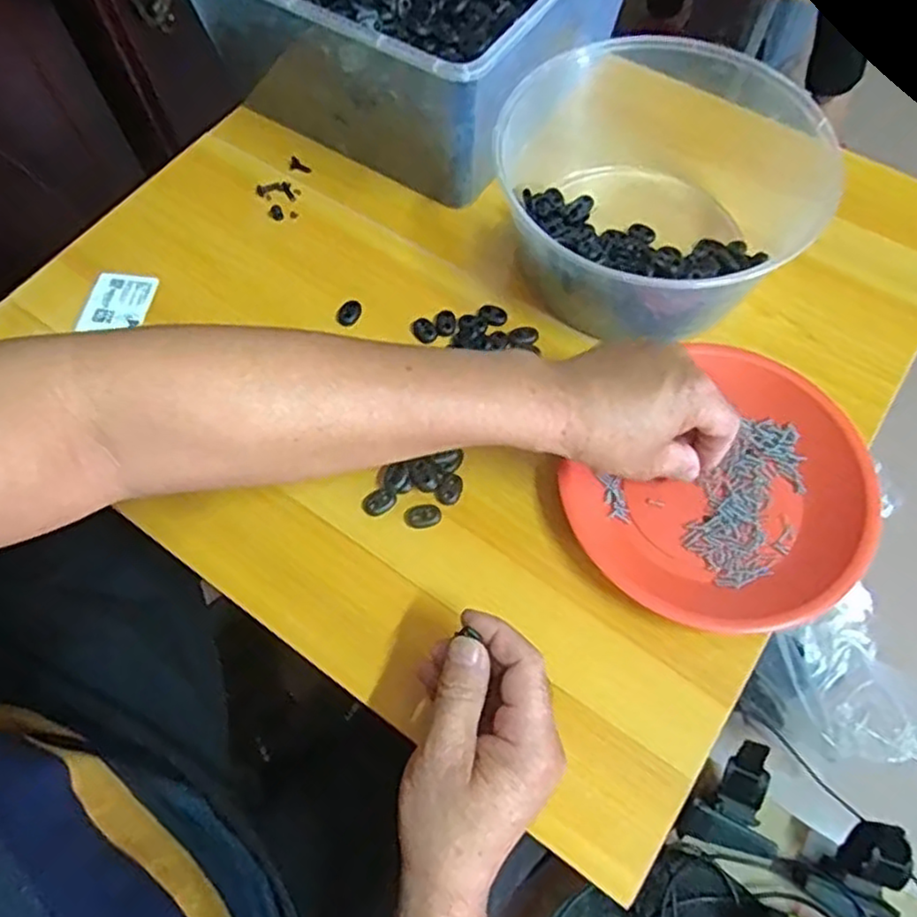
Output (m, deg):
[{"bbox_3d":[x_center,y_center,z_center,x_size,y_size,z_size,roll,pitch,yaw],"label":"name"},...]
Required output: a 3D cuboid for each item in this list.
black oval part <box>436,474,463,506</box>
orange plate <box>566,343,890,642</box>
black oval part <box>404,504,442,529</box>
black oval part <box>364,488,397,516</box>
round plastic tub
[{"bbox_3d":[-0.005,0.021,0.459,0.016,0.004,0.021,38,71,17],"label":"black oval part"},{"bbox_3d":[0.176,0.023,0.448,0.185,0.028,0.163,-36,70,-15],"label":"orange plate"},{"bbox_3d":[-0.023,0.038,0.454,0.024,0.004,0.016,-2,65,0],"label":"black oval part"},{"bbox_3d":[-0.053,0.028,0.456,0.020,0.005,0.017,-42,71,-17],"label":"black oval part"},{"bbox_3d":[0.143,-0.198,0.510,0.208,0.097,0.198,0,65,0],"label":"round plastic tub"}]

